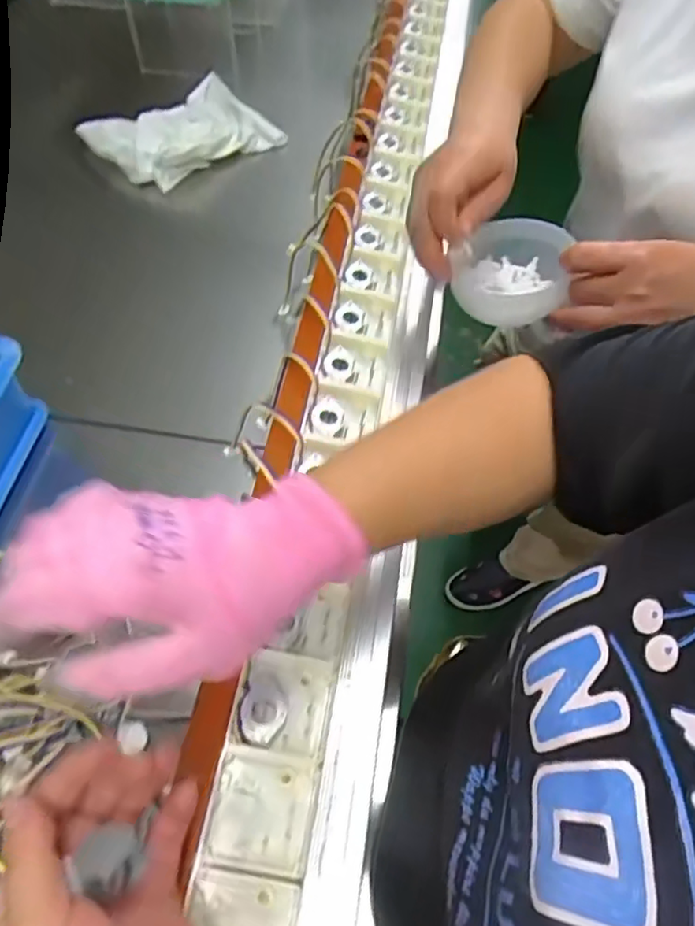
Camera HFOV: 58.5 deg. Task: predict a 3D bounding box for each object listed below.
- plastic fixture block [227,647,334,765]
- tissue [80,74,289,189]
[{"bbox_3d":[-0.036,0.133,0.343,0.050,0.014,0.053,10,57,4],"label":"plastic fixture block"},{"bbox_3d":[-0.225,-0.451,0.859,0.235,0.072,0.146,-31,63,-20],"label":"tissue"}]

